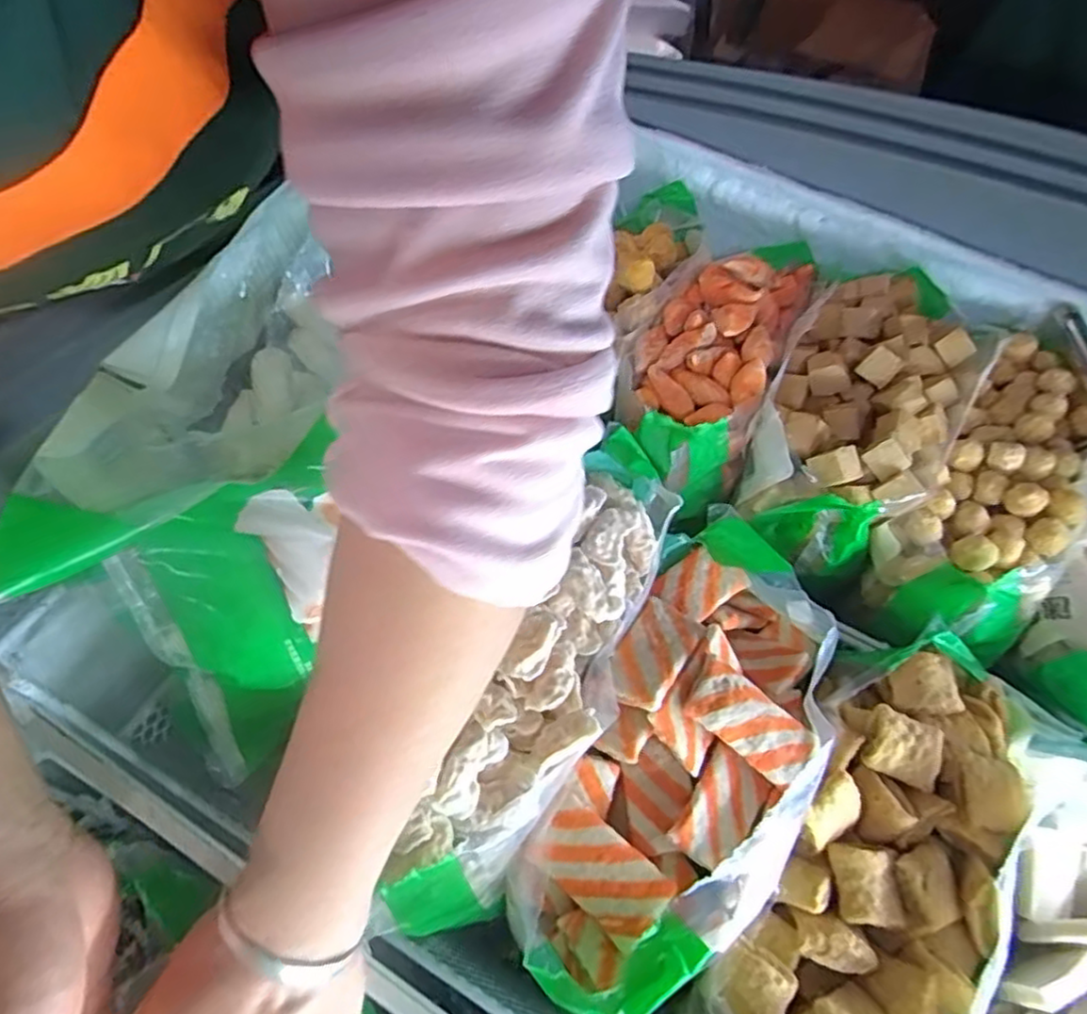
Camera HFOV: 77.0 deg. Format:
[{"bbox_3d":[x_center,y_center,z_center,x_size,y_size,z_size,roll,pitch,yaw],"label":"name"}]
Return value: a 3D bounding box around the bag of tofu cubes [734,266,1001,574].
[{"bbox_3d":[0.256,-0.081,0.548,0.135,0.080,0.293,28,61,13],"label":"bag of tofu cubes"}]

